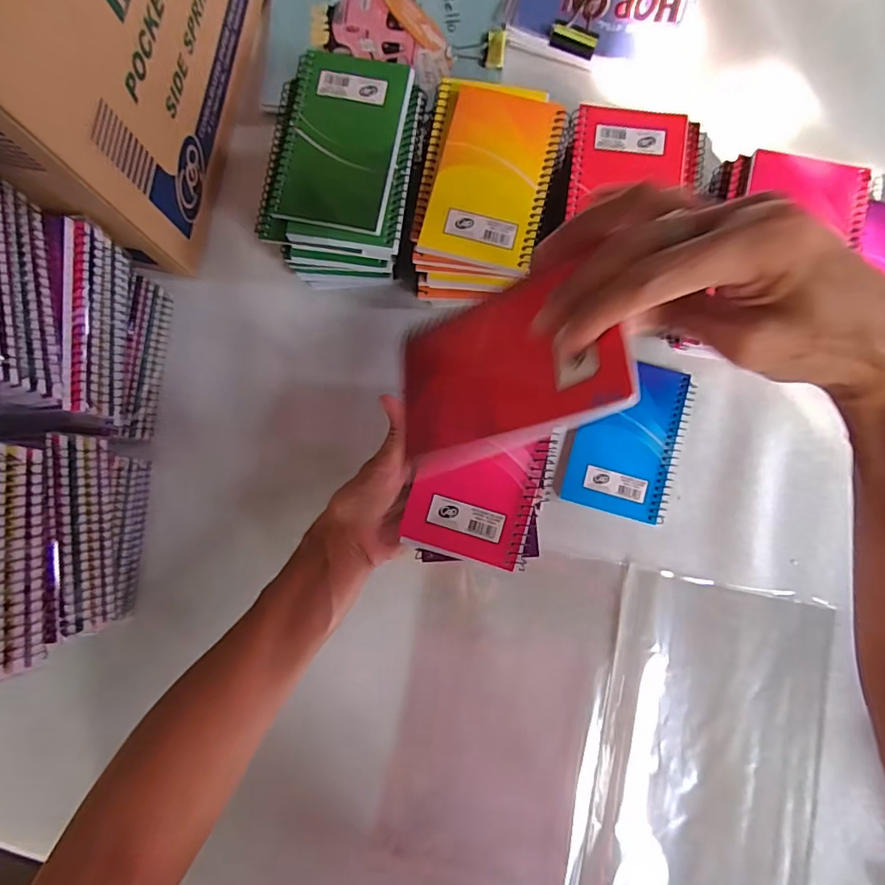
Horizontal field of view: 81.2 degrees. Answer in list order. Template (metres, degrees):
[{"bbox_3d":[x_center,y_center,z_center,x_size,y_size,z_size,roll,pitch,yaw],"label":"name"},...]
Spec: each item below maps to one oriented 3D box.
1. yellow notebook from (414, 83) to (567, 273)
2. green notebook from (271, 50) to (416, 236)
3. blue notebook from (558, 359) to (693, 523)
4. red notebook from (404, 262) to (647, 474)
[{"bbox_3d":[0.038,-0.196,0.379,0.082,0.014,0.139,14,84,1],"label":"yellow notebook"},{"bbox_3d":[-0.074,-0.222,0.377,0.083,0.012,0.129,11,83,3],"label":"green notebook"},{"bbox_3d":[0.156,-0.004,0.431,0.084,0.006,0.127,16,83,4],"label":"blue notebook"},{"bbox_3d":[0.025,-0.036,0.244,0.007,0.128,0.076,12,71,-43],"label":"red notebook"}]

